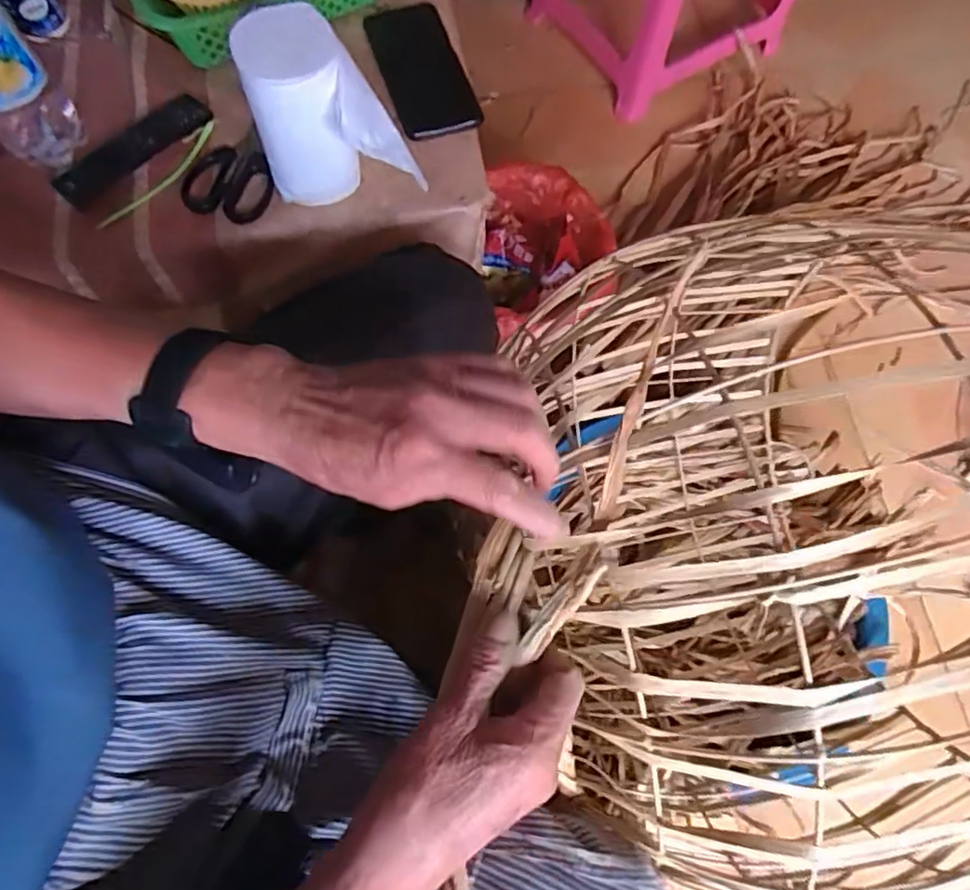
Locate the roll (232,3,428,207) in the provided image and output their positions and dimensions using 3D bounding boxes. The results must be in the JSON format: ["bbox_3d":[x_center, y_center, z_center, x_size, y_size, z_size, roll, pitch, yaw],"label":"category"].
[{"bbox_3d":[-0.121,-0.269,0.502,0.124,0.121,0.073,-7,71,-4],"label":"roll"}]

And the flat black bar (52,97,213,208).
[{"bbox_3d":[-0.311,-0.264,0.556,0.145,0.016,0.033,-42,77,-14],"label":"flat black bar"}]

